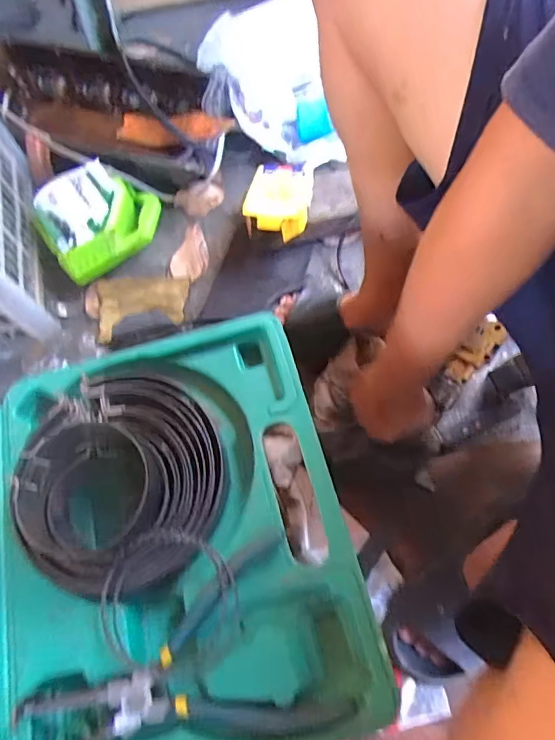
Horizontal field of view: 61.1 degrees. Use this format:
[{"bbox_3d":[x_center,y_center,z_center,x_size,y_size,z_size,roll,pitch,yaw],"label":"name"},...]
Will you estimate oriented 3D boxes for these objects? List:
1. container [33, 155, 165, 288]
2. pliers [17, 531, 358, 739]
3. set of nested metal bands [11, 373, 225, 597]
[{"bbox_3d":[-0.267,-0.233,0.712,0.176,0.084,0.119,-35,75,-10],"label":"container"},{"bbox_3d":[-0.054,0.178,0.261,0.167,0.014,0.098,-26,74,-8],"label":"pliers"},{"bbox_3d":[-0.100,0.070,0.308,0.125,0.029,0.136,0,72,0],"label":"set of nested metal bands"}]

